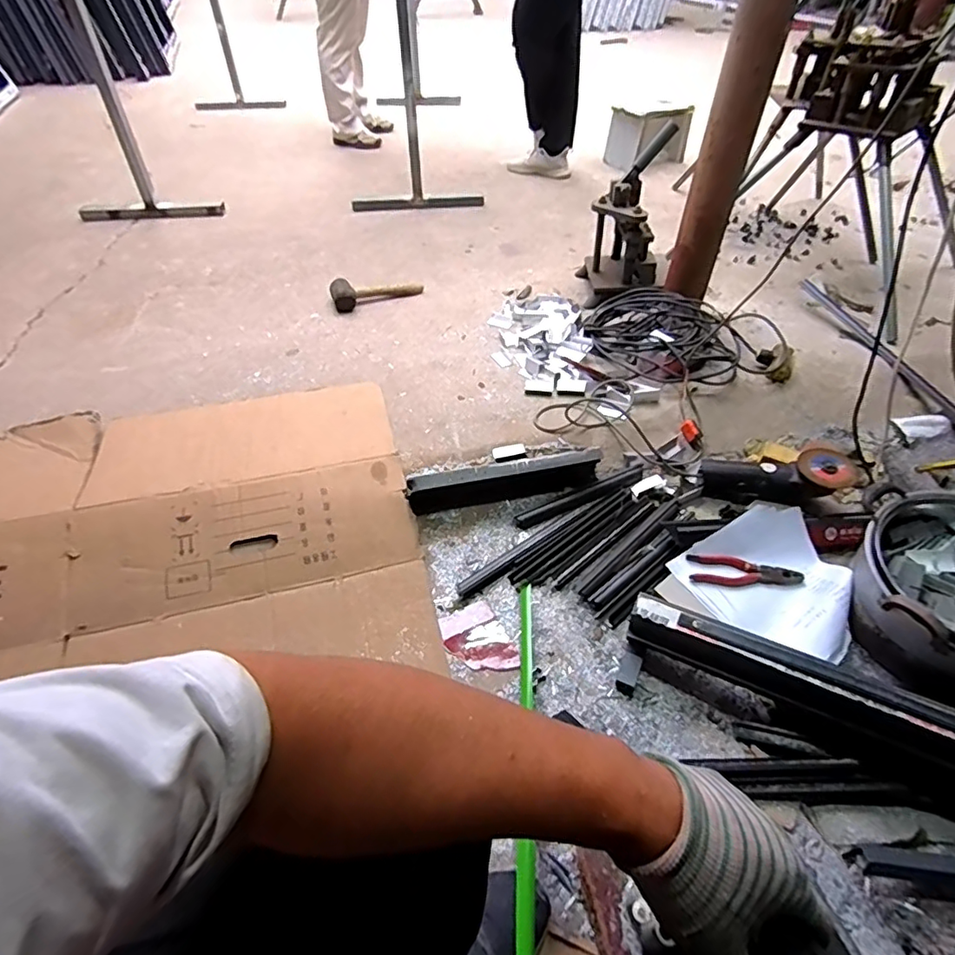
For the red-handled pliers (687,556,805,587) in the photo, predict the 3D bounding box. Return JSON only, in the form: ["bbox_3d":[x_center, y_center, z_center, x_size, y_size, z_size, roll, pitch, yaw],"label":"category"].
[{"bbox_3d":[0.466,0.166,0.983,0.188,0.023,0.048,5,46,4],"label":"red-handled pliers"}]

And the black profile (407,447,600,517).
[{"bbox_3d":[0.053,0.004,1.081,0.376,0.083,0.044,-11,47,-12],"label":"black profile"}]

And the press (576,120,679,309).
[{"bbox_3d":[0.400,-0.685,1.514,0.180,0.384,0.249,0,45,-1],"label":"press"}]

